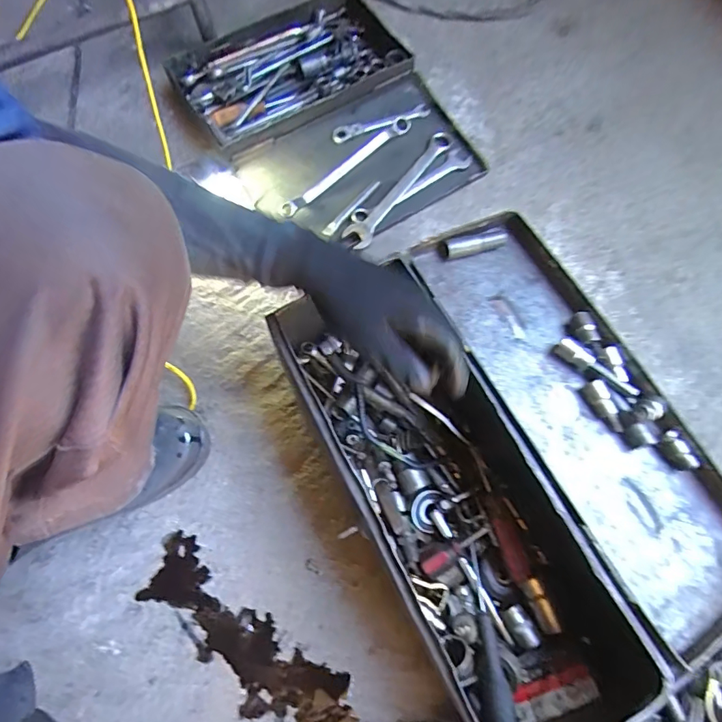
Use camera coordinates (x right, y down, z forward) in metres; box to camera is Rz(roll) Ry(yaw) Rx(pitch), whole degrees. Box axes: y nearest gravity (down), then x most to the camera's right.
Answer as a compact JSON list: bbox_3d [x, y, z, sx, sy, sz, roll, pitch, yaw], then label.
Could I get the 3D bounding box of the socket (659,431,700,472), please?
[{"bbox_3d":[0.311,0.090,0.467,0.017,0.016,0.039,-31,74,-9],"label":"socket"}]

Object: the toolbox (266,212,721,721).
[{"bbox_3d":[0.147,0.087,0.484,0.316,0.131,0.439,-27,73,-8],"label":"toolbox"}]

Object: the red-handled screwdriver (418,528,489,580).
[{"bbox_3d":[0.097,0.196,0.494,0.077,0.028,0.026,-32,74,8],"label":"red-handled screwdriver"}]

